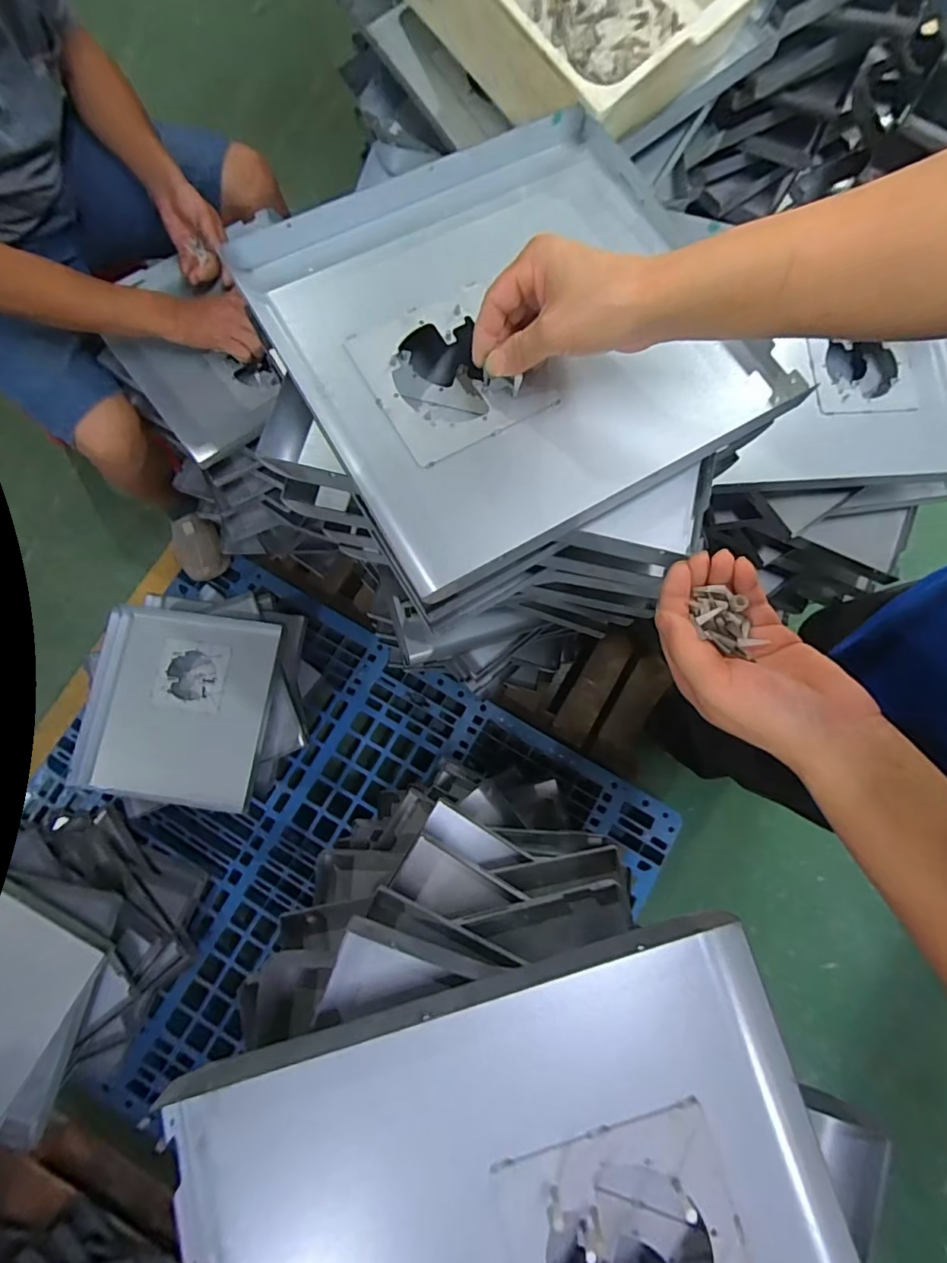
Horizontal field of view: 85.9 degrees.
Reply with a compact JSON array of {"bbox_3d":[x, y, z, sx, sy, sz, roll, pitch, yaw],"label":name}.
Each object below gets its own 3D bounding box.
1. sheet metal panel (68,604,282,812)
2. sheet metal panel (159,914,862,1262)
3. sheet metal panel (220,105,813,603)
[{"bbox_3d":[-0.552,0.133,0.947,0.325,0.030,0.340,7,80,0],"label":"sheet metal panel"},{"bbox_3d":[0.030,0.374,0.282,0.357,0.049,0.332,-15,80,-4],"label":"sheet metal panel"},{"bbox_3d":[0.031,-0.242,0.408,0.338,0.025,0.331,-29,81,-6],"label":"sheet metal panel"}]

